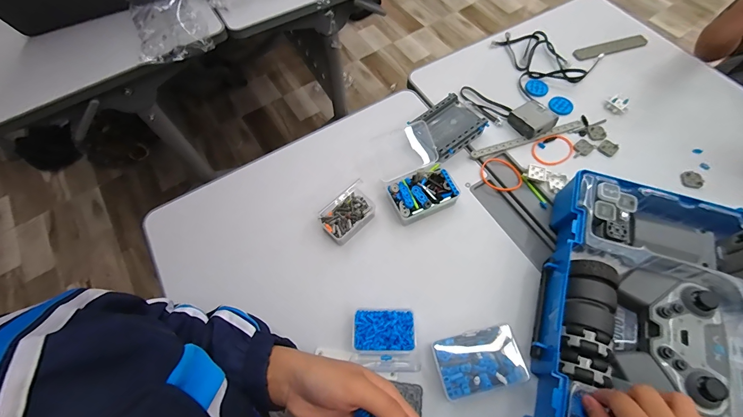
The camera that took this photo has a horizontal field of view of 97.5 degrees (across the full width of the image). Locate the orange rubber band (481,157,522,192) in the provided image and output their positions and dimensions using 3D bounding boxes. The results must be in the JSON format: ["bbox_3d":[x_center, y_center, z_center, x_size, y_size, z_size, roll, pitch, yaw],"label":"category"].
[{"bbox_3d":[0.201,-0.052,0.503,0.063,0.008,0.053,41,72,19],"label":"orange rubber band"}]

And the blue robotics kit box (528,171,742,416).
[{"bbox_3d":[0.332,0.149,0.357,0.264,0.086,0.352,18,63,7],"label":"blue robotics kit box"}]

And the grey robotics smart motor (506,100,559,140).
[{"bbox_3d":[0.261,-0.144,0.530,0.051,0.027,0.058,-34,67,-14],"label":"grey robotics smart motor"}]

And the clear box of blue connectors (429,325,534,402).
[{"bbox_3d":[0.126,0.176,0.378,0.105,0.023,0.064,-12,64,-4],"label":"clear box of blue connectors"}]

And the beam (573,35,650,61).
[{"bbox_3d":[0.451,-0.304,0.612,0.157,0.004,0.030,-20,65,-8],"label":"beam"}]

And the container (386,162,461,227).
[{"bbox_3d":[0.074,-0.022,0.475,0.092,0.029,0.064,-26,65,-10],"label":"container"}]

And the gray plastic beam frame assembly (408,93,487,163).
[{"bbox_3d":[0.120,-0.130,0.519,0.098,0.030,0.077,-35,67,-14],"label":"gray plastic beam frame assembly"}]

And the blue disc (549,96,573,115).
[{"bbox_3d":[0.325,-0.176,0.559,0.038,0.008,0.038,-1,64,2],"label":"blue disc"}]

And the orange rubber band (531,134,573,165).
[{"bbox_3d":[0.290,-0.094,0.521,0.068,0.006,0.050,-27,66,-11],"label":"orange rubber band"}]

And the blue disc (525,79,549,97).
[{"bbox_3d":[0.290,-0.212,0.571,0.037,0.004,0.039,-1,64,2],"label":"blue disc"}]

